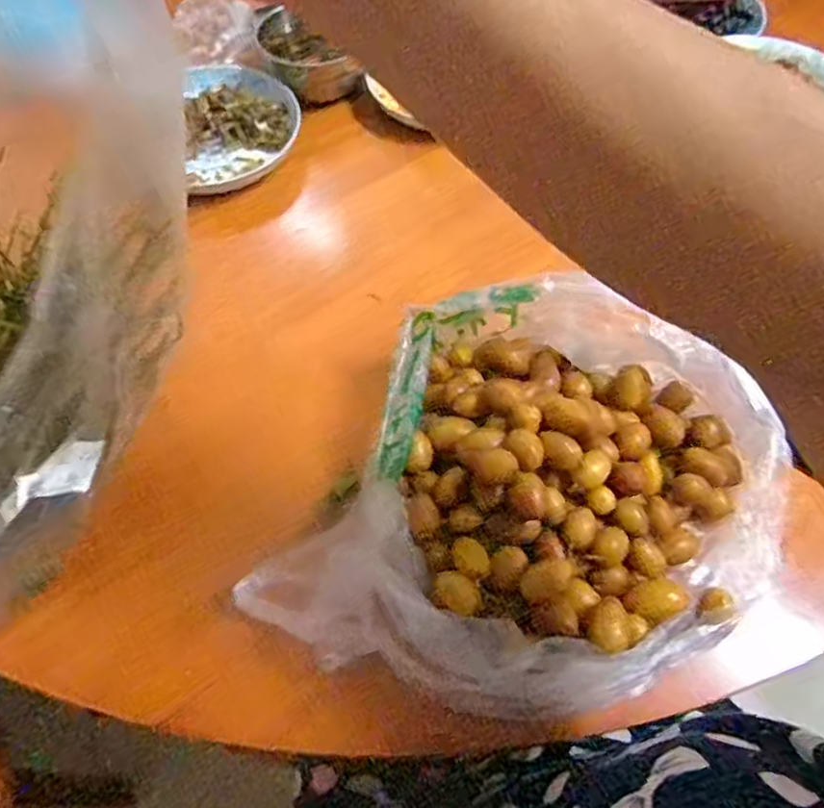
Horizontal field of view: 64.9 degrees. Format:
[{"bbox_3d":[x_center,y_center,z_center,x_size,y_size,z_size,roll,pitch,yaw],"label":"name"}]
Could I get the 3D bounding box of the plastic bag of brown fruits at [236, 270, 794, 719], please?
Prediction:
[{"bbox_3d":[0.096,0.050,0.428,0.270,0.068,0.315,26,62,14],"label":"plastic bag of brown fruits"}]

